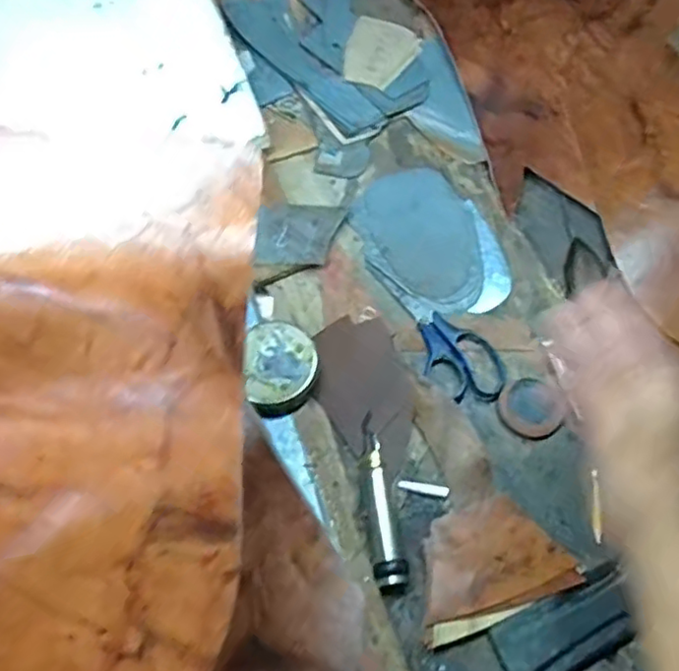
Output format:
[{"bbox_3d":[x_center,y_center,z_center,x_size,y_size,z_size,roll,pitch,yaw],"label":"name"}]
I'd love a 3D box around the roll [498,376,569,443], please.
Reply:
[{"bbox_3d":[0.170,0.065,0.565,0.056,0.014,0.055,-1,70,2],"label":"roll"}]

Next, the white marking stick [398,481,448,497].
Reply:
[{"bbox_3d":[0.071,0.129,0.541,0.041,0.004,0.008,10,71,5],"label":"white marking stick"}]

